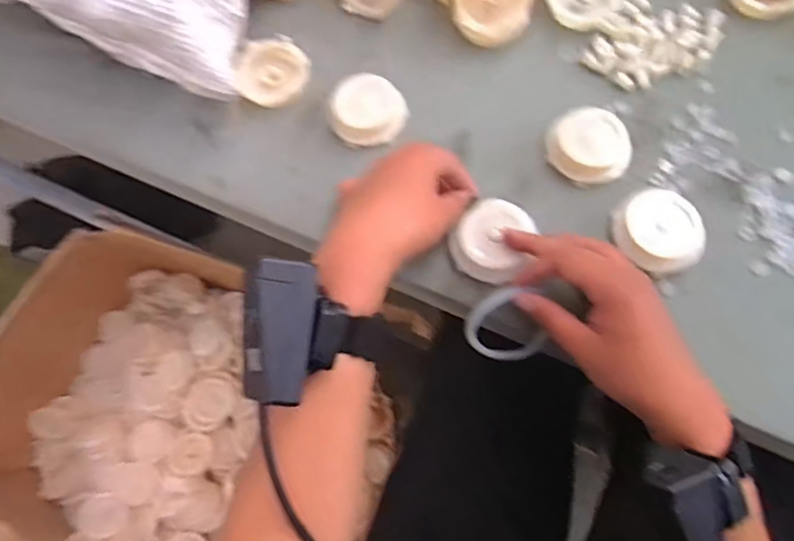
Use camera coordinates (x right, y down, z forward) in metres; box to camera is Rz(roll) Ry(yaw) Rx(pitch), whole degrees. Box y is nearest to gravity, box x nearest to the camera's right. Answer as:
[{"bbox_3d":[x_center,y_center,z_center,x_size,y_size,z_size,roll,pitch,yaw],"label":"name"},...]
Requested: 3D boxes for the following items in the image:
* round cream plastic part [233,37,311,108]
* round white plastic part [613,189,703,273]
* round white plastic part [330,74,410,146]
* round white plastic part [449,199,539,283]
[{"bbox_3d":[-0.100,-0.158,0.449,0.056,0.019,0.050,24,74,10],"label":"round cream plastic part"},{"bbox_3d":[0.177,-0.027,0.379,0.049,0.015,0.056,-30,73,-8],"label":"round white plastic part"},{"bbox_3d":[-0.021,-0.122,0.425,0.051,0.023,0.053,-1,72,2],"label":"round white plastic part"},{"bbox_3d":[0.068,-0.021,0.388,0.051,0.016,0.057,39,77,14],"label":"round white plastic part"}]

